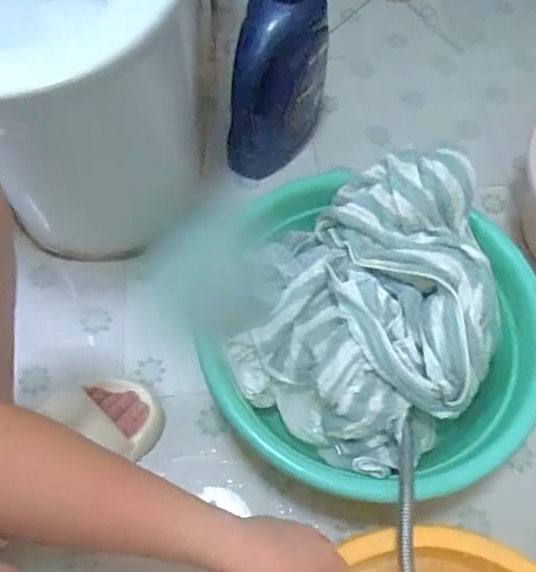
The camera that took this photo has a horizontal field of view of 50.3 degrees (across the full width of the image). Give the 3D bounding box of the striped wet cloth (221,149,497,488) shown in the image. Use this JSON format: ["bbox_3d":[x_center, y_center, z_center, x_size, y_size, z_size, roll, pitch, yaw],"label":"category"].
[{"bbox_3d":[0.114,0.022,0.654,0.261,0.104,0.345,7,76,22],"label":"striped wet cloth"}]

